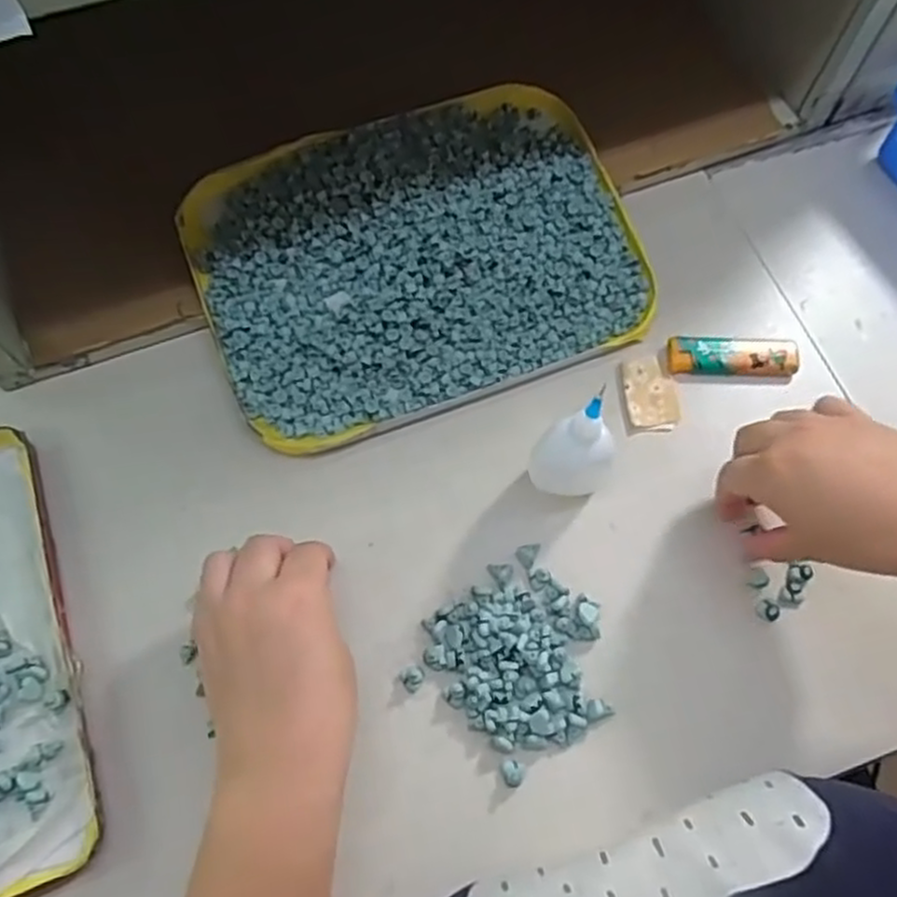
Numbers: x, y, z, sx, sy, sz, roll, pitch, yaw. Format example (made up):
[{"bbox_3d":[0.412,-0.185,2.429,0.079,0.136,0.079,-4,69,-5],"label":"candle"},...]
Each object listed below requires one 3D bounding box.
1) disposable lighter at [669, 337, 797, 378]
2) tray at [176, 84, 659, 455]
[{"bbox_3d":[0.179,-0.058,0.469,0.080,0.008,0.026,2,69,-2],"label":"disposable lighter"},{"bbox_3d":[-0.017,-0.125,0.473,0.270,0.030,0.201,-20,71,-10],"label":"tray"}]

